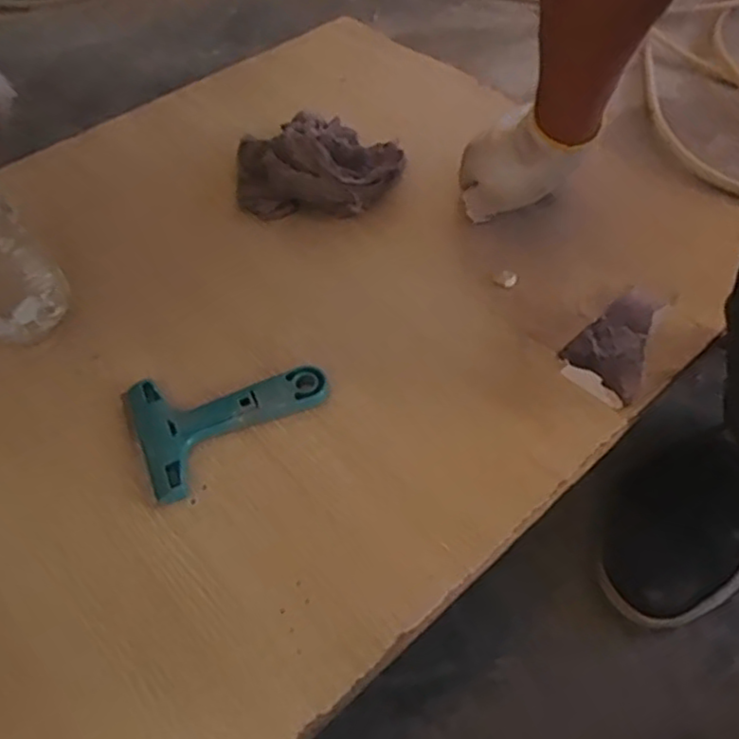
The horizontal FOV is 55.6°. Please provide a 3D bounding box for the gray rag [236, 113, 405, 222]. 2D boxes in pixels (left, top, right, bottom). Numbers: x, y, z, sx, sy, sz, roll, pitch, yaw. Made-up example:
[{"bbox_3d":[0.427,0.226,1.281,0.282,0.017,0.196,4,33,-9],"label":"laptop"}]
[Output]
[{"bbox_3d":[-0.048,-0.198,0.658,0.157,0.055,0.118,-3,53,0],"label":"gray rag"}]

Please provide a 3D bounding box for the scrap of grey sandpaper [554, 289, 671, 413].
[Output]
[{"bbox_3d":[0.198,-0.020,0.543,0.115,0.004,0.062,-39,60,-24],"label":"scrap of grey sandpaper"}]

